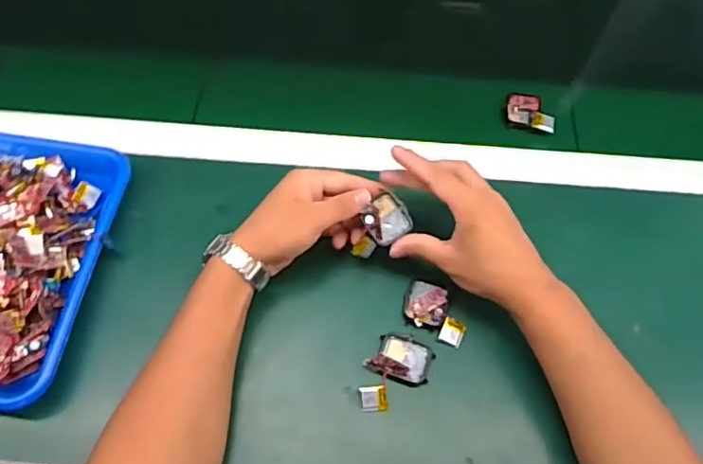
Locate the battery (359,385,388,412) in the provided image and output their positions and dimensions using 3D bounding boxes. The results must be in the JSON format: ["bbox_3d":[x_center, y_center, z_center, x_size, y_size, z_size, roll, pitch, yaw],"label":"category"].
[{"bbox_3d":[0.019,0.138,0.474,0.022,0.009,0.021,-5,63,-3],"label":"battery"}]

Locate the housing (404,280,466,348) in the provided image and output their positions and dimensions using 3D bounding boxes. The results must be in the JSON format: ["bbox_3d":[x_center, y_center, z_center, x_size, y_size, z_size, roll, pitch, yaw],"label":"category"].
[{"bbox_3d":[0.076,0.070,0.508,0.061,0.008,0.044,28,66,13],"label":"housing"}]

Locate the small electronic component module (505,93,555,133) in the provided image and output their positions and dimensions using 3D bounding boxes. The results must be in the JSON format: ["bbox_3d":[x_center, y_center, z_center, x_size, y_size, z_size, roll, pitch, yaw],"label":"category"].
[{"bbox_3d":[0.193,-0.129,0.616,0.051,0.011,0.045,12,63,6],"label":"small electronic component module"}]

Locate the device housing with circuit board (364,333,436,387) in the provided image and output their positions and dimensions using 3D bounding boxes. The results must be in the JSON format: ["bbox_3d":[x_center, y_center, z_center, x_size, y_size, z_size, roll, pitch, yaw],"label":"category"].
[{"bbox_3d":[0.043,0.105,0.484,0.052,0.016,0.039,18,64,9],"label":"device housing with circuit board"}]

